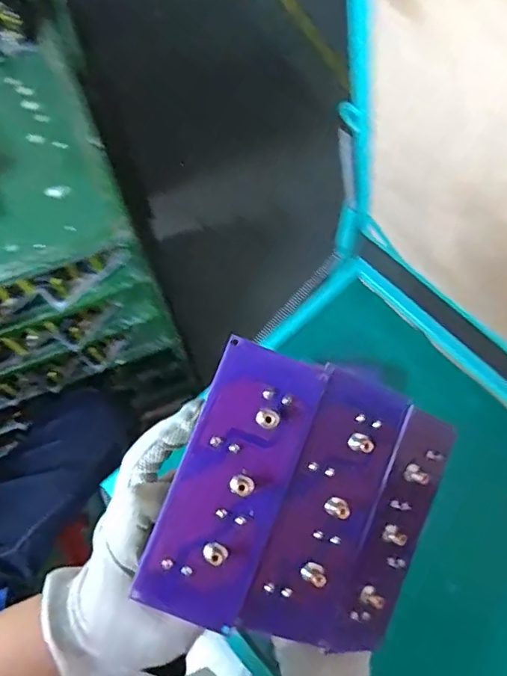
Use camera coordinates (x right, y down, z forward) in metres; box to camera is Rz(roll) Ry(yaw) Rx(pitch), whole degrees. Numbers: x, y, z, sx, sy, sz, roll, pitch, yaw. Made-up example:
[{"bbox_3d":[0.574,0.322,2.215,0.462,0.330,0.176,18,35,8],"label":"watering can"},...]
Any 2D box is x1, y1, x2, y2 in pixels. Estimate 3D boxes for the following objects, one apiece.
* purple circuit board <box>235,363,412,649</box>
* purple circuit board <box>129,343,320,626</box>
[{"bbox_3d":[0.039,0.087,0.275,0.052,0.006,0.134,22,85,-16],"label":"purple circuit board"},{"bbox_3d":[-0.010,0.071,0.266,0.052,0.004,0.134,21,84,-1],"label":"purple circuit board"}]

